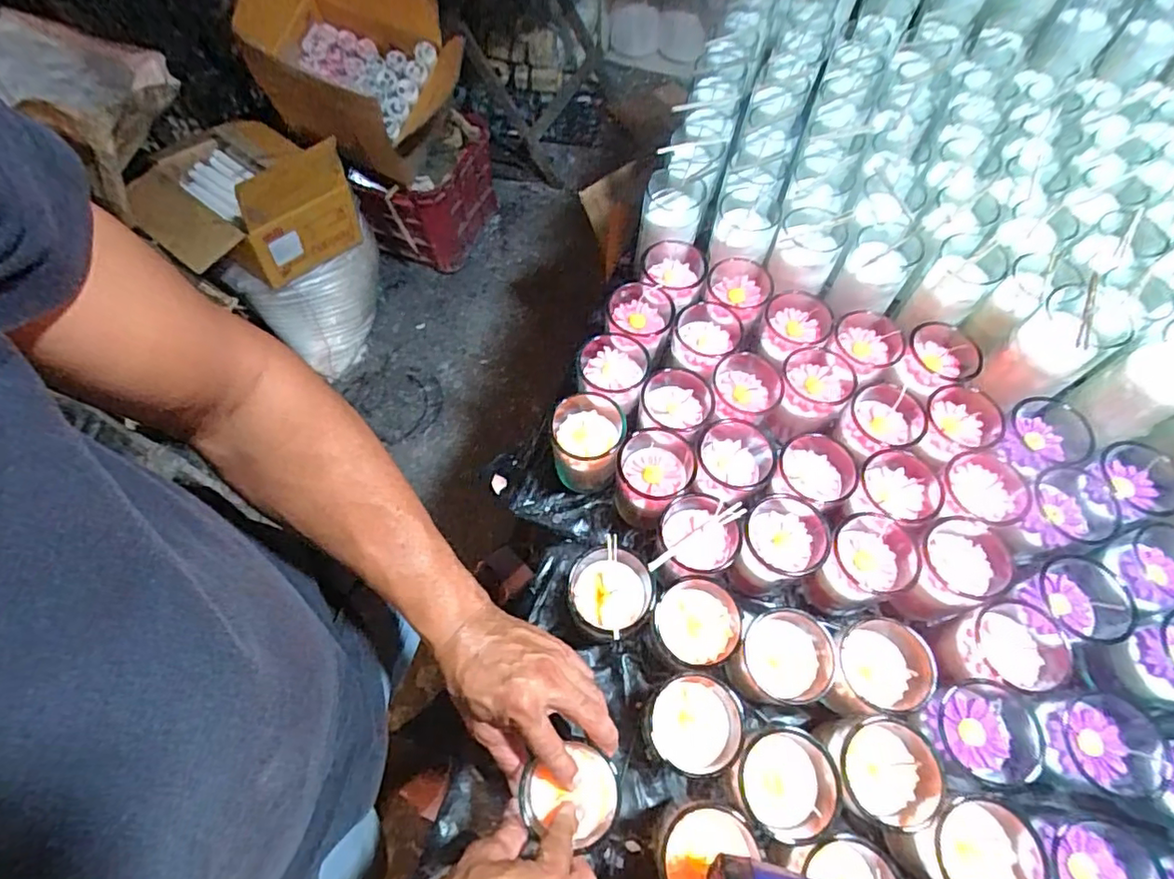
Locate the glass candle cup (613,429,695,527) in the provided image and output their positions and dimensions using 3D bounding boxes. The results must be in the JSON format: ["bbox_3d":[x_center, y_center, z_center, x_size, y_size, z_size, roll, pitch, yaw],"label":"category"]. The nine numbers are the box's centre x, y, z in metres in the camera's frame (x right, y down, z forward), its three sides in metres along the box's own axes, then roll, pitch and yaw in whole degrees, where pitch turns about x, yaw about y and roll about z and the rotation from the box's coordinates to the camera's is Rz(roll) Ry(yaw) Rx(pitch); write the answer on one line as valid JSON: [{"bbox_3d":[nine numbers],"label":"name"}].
[{"bbox_3d":[0.065,0.039,0.566,0.069,0.089,0.075,0,64,0],"label":"glass candle cup"}]

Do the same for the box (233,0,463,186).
[{"bbox_3d":[-0.516,-0.856,1.300,0.479,0.322,0.309,33,68,15],"label":"box"}]

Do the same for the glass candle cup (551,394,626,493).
[{"bbox_3d":[0.000,0.005,0.580,0.068,0.085,0.073,0,64,0],"label":"glass candle cup"}]

